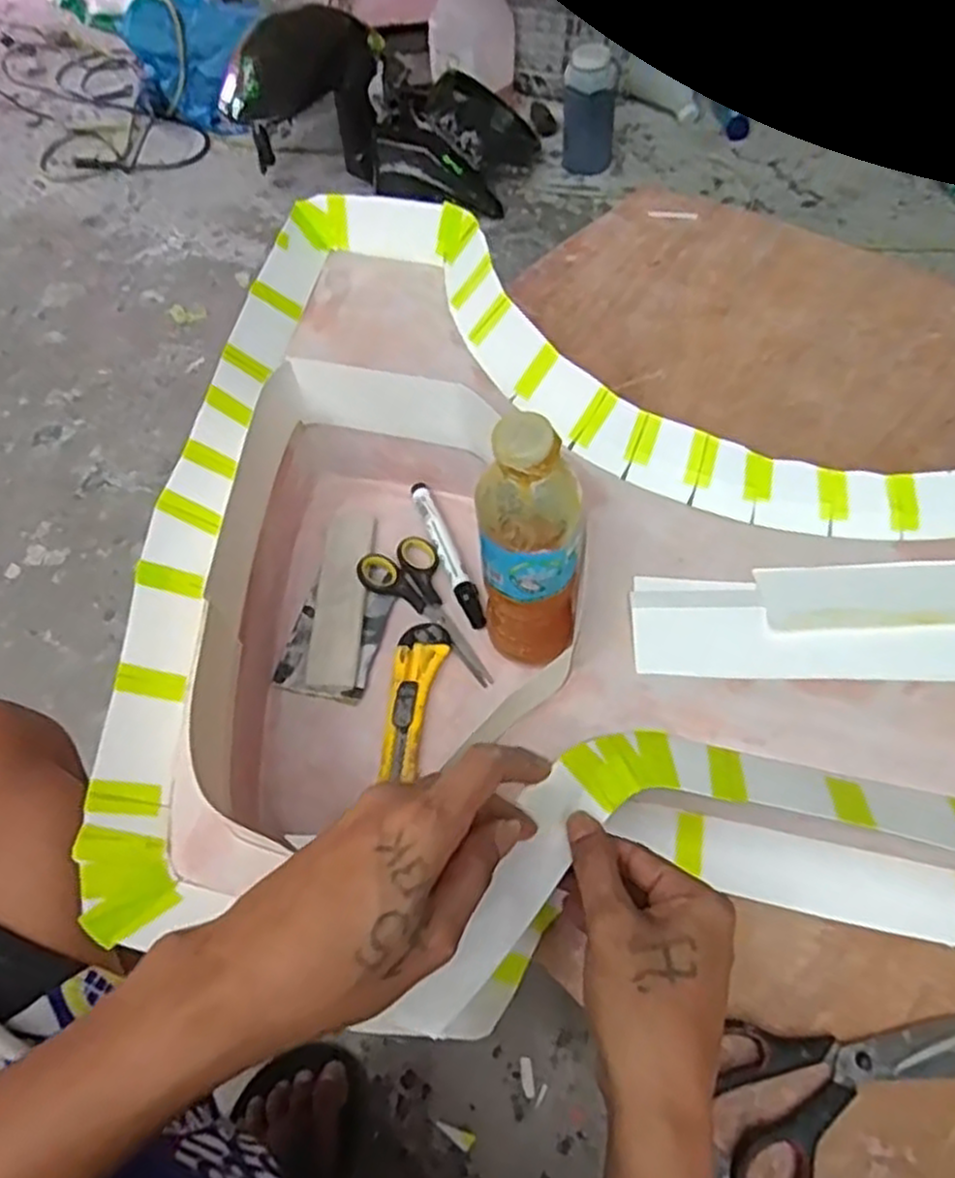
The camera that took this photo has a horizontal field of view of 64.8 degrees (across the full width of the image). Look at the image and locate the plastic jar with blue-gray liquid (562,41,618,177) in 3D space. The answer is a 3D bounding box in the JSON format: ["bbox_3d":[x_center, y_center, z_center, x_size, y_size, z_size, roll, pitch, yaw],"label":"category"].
[{"bbox_3d":[0.204,-0.866,1.362,0.091,0.185,0.090,-1,59,2],"label":"plastic jar with blue-gray liquid"}]

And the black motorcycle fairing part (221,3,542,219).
[{"bbox_3d":[-0.148,-0.827,1.334,0.542,0.201,0.244,10,56,-21],"label":"black motorcycle fairing part"}]

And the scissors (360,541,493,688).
[{"bbox_3d":[-0.034,0.019,0.566,0.062,0.017,0.137,-29,60,-15],"label":"scissors"}]

